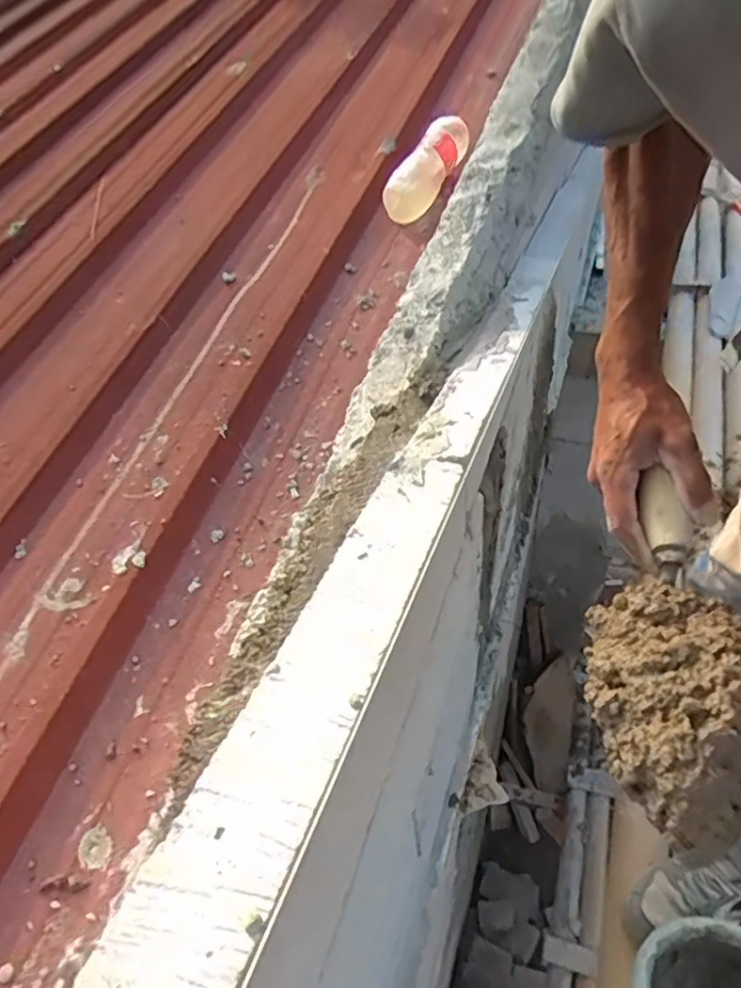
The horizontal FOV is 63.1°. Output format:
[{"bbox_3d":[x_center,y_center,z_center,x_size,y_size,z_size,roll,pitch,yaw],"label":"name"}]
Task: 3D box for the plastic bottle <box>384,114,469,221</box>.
[{"bbox_3d":[0.131,-0.701,1.279,0.080,0.099,0.350,15,51,20],"label":"plastic bottle"}]

